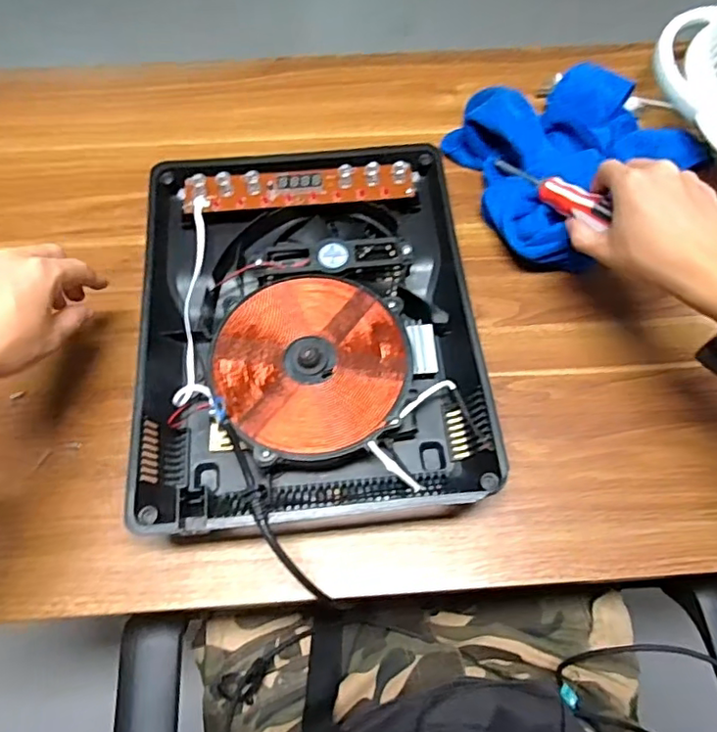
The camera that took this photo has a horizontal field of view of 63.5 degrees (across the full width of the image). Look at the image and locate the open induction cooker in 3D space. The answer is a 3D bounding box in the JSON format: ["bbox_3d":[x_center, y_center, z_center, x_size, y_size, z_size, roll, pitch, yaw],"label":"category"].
[{"bbox_3d":[-0.036,-0.033,0.495,0.282,0.057,0.356,-5,66,-3],"label":"open induction cooker"}]

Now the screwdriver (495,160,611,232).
[{"bbox_3d":[0.175,-0.162,0.535,0.024,0.020,0.152,-22,40,-10],"label":"screwdriver"}]

